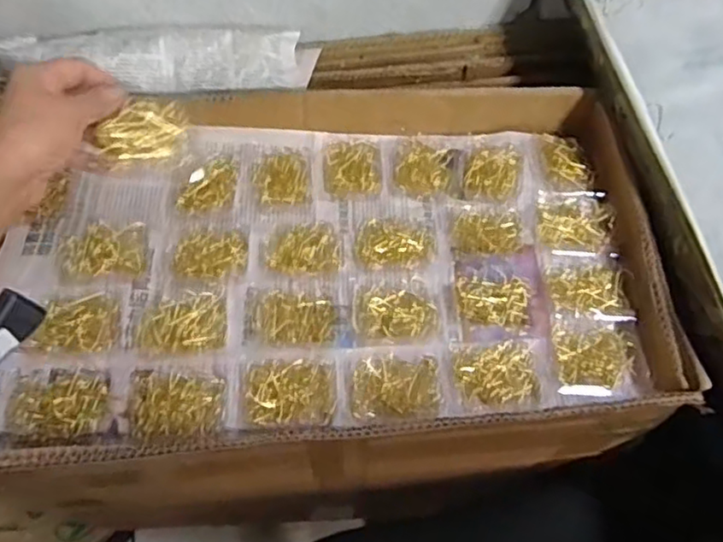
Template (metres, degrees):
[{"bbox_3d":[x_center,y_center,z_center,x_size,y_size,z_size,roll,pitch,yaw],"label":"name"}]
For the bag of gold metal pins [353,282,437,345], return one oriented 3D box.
[{"bbox_3d":[0.028,0.034,0.522,0.067,0.012,0.054,0,63,0],"label":"bag of gold metal pins"}]

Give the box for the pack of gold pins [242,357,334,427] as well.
[{"bbox_3d":[-0.053,0.091,0.480,0.067,0.009,0.051,0,63,0],"label":"pack of gold pins"}]

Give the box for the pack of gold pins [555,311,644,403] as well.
[{"bbox_3d":[0.188,0.068,0.506,0.068,0.010,0.068,0,63,0],"label":"pack of gold pins"}]

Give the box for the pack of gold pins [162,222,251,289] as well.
[{"bbox_3d":[-0.131,-0.013,0.538,0.070,0.010,0.064,1,63,1],"label":"pack of gold pins"}]

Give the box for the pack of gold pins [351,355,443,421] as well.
[{"bbox_3d":[0.027,0.090,0.487,0.065,0.009,0.050,0,63,0],"label":"pack of gold pins"}]

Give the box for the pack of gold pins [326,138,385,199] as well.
[{"bbox_3d":[-0.007,-0.098,0.600,0.053,0.009,0.063,-3,63,-1],"label":"pack of gold pins"}]

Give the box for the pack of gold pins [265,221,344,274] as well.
[{"bbox_3d":[-0.050,-0.019,0.549,0.065,0.008,0.047,0,63,0],"label":"pack of gold pins"}]

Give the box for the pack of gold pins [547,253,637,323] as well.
[{"bbox_3d":[0.195,0.012,0.537,0.063,0.015,0.067,1,63,1],"label":"pack of gold pins"}]

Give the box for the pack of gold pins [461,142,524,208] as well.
[{"bbox_3d":[0.124,-0.090,0.596,0.054,0.010,0.071,10,64,5],"label":"pack of gold pins"}]

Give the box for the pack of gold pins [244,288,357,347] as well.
[{"bbox_3d":[-0.052,0.039,0.514,0.087,0.013,0.051,3,63,2],"label":"pack of gold pins"}]

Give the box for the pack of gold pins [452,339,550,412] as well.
[{"bbox_3d":[0.109,0.081,0.498,0.078,0.013,0.055,-4,63,-2],"label":"pack of gold pins"}]

